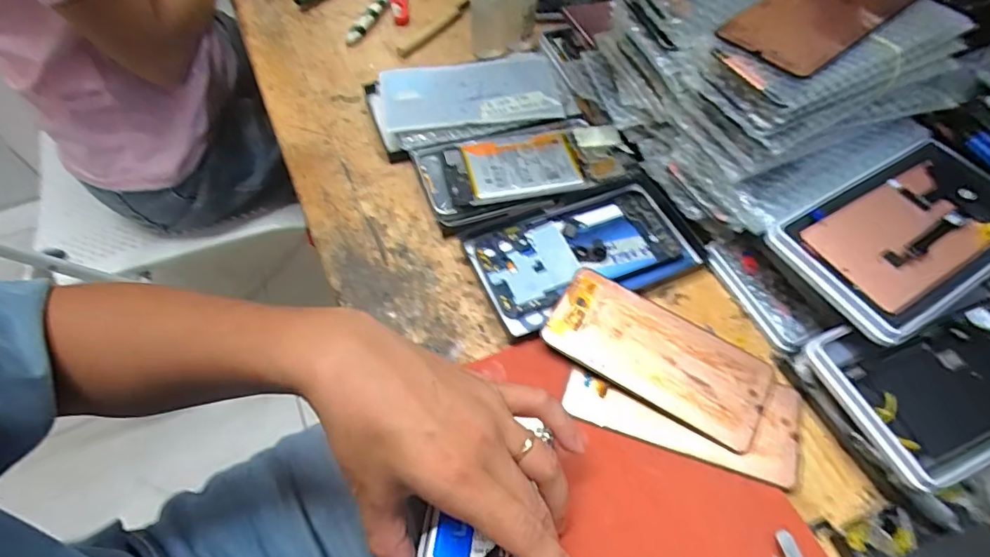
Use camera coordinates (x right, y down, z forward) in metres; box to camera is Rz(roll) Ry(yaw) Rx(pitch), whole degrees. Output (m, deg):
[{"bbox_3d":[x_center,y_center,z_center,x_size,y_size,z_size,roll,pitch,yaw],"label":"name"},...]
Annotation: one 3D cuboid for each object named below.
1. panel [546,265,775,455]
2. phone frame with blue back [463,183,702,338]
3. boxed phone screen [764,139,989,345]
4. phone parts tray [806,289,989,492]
[{"bbox_3d":[0.112,0.052,0.364,0.149,0.007,0.071,30,65,11],"label":"panel"},{"bbox_3d":[0.073,-0.021,0.427,0.172,0.015,0.092,-19,59,-12],"label":"phone frame with blue back"},{"bbox_3d":[0.289,-0.034,0.360,0.190,0.014,0.099,-25,61,-15],"label":"boxed phone screen"},{"bbox_3d":[0.291,0.062,0.337,0.148,0.022,0.098,-20,60,-13],"label":"phone parts tray"}]

